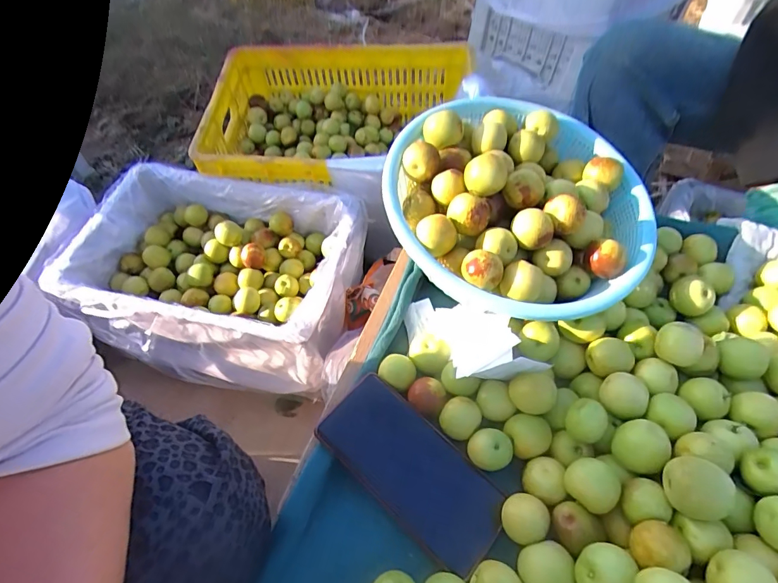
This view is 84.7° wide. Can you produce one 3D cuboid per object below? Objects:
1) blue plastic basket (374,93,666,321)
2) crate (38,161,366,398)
[{"bbox_3d":[0.135,-0.096,0.433,0.257,0.086,0.265,28,60,19],"label":"blue plastic basket"},{"bbox_3d":[-0.276,-0.030,0.718,0.428,0.155,0.321,12,56,10],"label":"crate"}]

